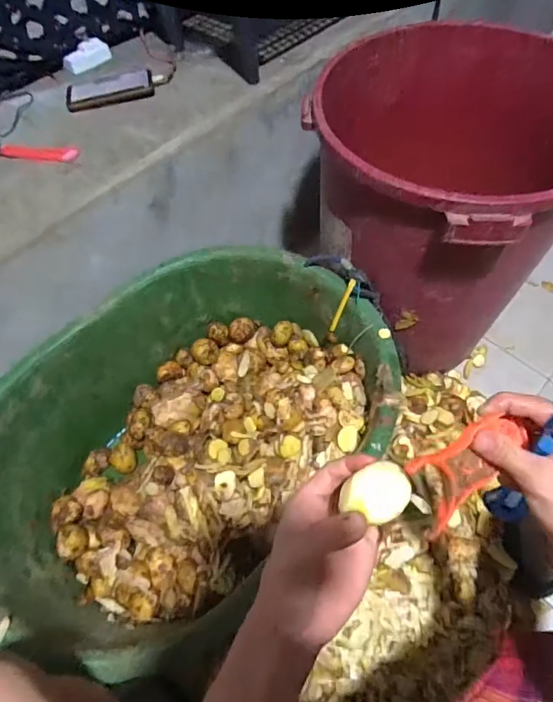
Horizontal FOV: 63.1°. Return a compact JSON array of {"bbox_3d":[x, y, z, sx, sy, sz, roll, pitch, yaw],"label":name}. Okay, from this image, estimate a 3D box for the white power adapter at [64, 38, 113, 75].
[{"bbox_3d":[-0.396,-0.616,0.939,0.100,0.041,0.021,-30,61,-14],"label":"white power adapter"}]

